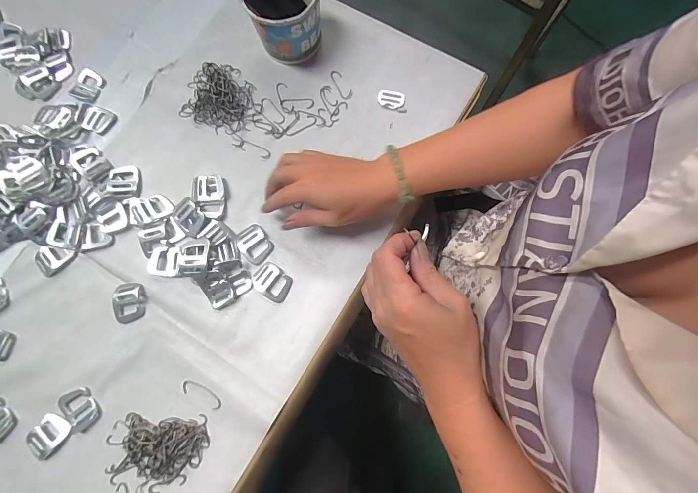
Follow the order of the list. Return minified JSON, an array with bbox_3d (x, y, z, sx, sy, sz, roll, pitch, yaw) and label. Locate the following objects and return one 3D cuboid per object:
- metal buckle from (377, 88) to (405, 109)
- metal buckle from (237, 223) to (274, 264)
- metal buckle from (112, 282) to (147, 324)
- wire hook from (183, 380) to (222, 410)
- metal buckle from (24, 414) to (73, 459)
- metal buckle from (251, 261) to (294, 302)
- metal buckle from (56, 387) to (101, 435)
[{"bbox_3d":[0.054,-0.191,0.432,0.034,0.004,0.025,4,79,2],"label":"metal buckle"},{"bbox_3d":[-0.113,-0.003,0.402,0.035,0.004,0.047,-38,81,-6],"label":"metal buckle"},{"bbox_3d":[-0.258,0.065,0.394,0.037,0.008,0.046,0,79,1],"label":"metal buckle"},{"bbox_3d":[-0.163,0.163,0.372,0.049,0.004,0.017,25,81,6],"label":"wire hook"},{"bbox_3d":[-0.330,0.206,0.369,0.036,0.004,0.046,38,82,8],"label":"metal buckle"},{"bbox_3d":[-0.090,0.041,0.394,0.045,0.004,0.035,36,82,7],"label":"metal buckle"},{"bbox_3d":[-0.300,0.180,0.374,0.046,0.004,0.036,43,83,8],"label":"metal buckle"}]

